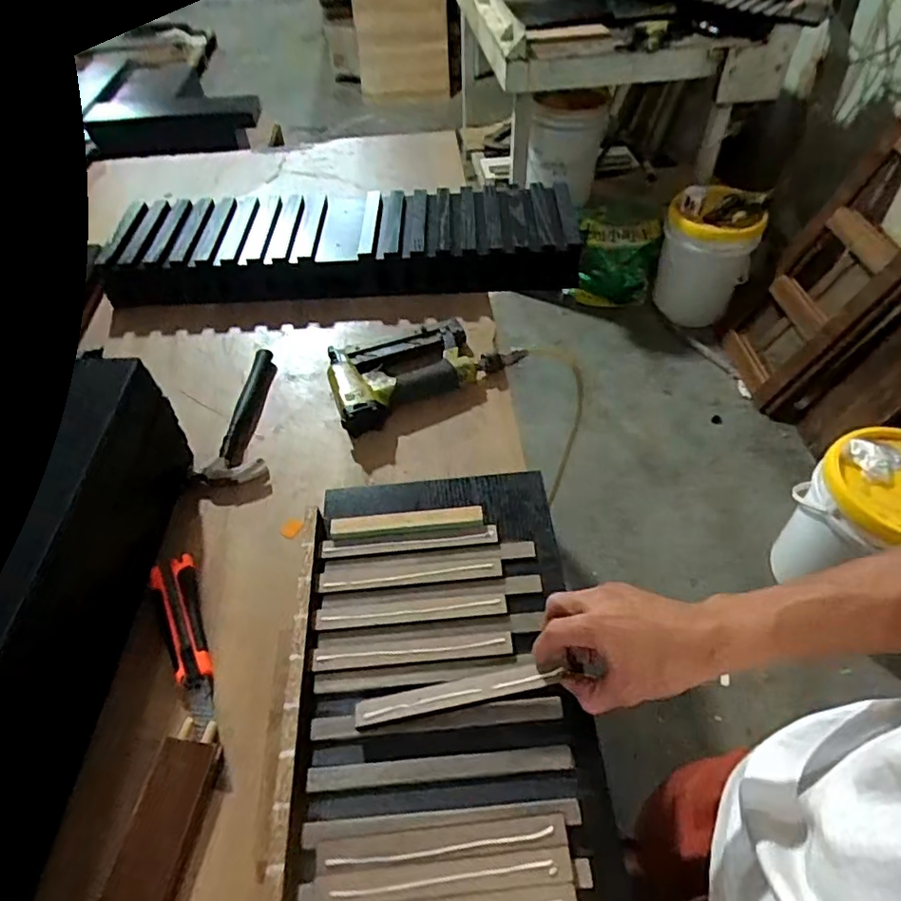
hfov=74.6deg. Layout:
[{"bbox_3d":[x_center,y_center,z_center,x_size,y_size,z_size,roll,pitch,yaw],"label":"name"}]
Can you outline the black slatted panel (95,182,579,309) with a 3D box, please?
[{"bbox_3d":[-0.159,-0.315,0.885,0.677,0.074,0.199,-4,50,1],"label":"black slatted panel"}]

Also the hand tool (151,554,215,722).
[{"bbox_3d":[-0.239,0.165,0.535,0.034,0.017,0.154,-23,52,-14],"label":"hand tool"}]

